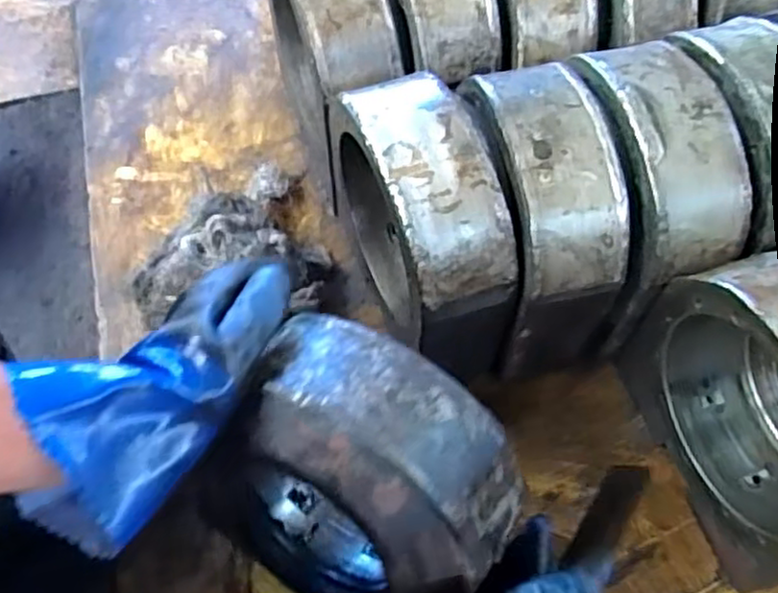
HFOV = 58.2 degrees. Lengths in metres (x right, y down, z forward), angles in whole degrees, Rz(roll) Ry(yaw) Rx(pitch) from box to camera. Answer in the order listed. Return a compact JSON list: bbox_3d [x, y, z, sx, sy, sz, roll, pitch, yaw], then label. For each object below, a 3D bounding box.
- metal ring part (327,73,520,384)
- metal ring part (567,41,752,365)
[{"bbox_3d":[0.025,-0.067,0.606,0.087,0.201,0.230,-19,63,-9],"label":"metal ring part"},{"bbox_3d":[0.219,-0.094,0.621,0.096,0.198,0.201,-13,62,-6],"label":"metal ring part"}]

